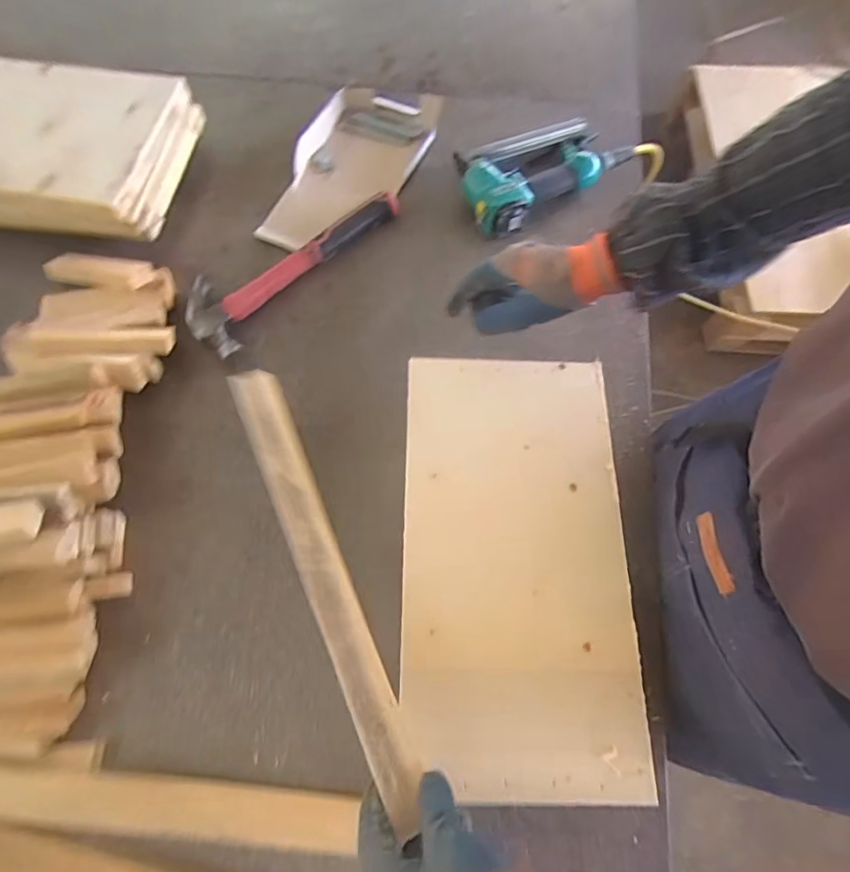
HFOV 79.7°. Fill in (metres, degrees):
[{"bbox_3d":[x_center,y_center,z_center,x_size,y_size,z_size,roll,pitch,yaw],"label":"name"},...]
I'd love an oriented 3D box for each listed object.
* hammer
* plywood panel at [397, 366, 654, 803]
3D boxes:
[{"bbox_3d":[-0.186,-0.242,0.679,0.124,0.026,0.315,38,73,14],"label":"hammer"},{"bbox_3d":[0.093,0.114,0.523,0.224,0.015,0.430,2,68,-2],"label":"plywood panel"}]

